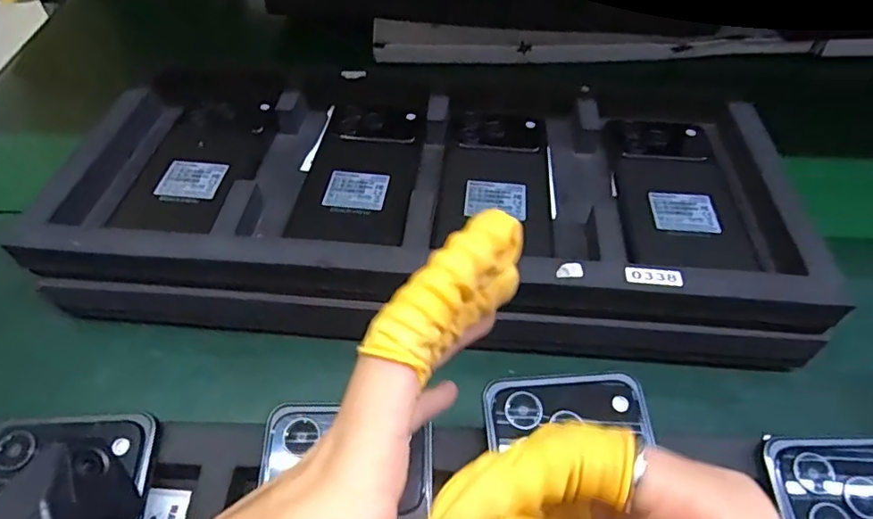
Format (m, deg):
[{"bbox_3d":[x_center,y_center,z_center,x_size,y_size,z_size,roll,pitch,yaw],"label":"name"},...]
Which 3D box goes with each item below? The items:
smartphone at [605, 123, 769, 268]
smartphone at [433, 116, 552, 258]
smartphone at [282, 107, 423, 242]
[{"bbox_3d":[0.164,-0.050,0.377,0.075,0.008,0.145,3,52,1],"label":"smartphone"},{"bbox_3d":[0.042,-0.058,0.389,0.075,0.013,0.144,5,52,3],"label":"smartphone"},{"bbox_3d":[-0.052,-0.067,0.391,0.073,0.008,0.138,7,52,4],"label":"smartphone"}]

